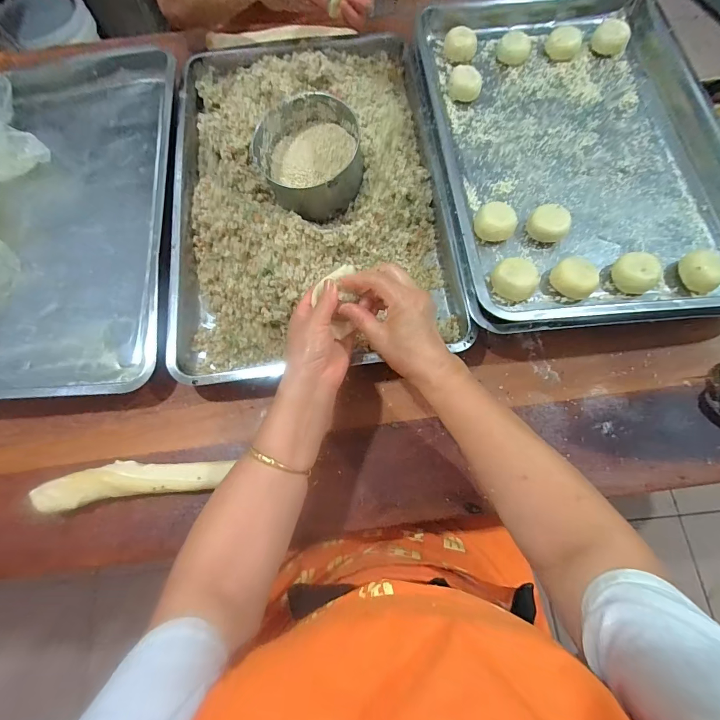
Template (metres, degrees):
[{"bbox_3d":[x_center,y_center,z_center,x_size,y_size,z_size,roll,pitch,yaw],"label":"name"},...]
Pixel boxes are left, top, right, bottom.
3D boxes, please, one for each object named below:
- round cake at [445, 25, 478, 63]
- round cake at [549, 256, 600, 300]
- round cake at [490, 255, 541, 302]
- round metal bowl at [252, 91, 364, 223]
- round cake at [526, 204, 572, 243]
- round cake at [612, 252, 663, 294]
[{"bbox_3d":[0.168,-0.526,0.614,0.053,0.021,0.057,0,72,1],"label":"round cake"},{"bbox_3d":[0.269,-0.101,0.465,0.041,0.032,0.053,-30,74,-8],"label":"round cake"},{"bbox_3d":[0.194,-0.099,0.463,0.048,0.042,0.048,0,72,1],"label":"round cake"},{"bbox_3d":[-0.068,-0.271,0.503,0.141,0.077,0.136,-4,72,0],"label":"round metal bowl"},{"bbox_3d":[0.251,-0.181,0.494,0.051,0.028,0.046,32,75,11],"label":"round cake"},{"bbox_3d":[0.351,-0.109,0.470,0.053,0.035,0.051,42,77,13],"label":"round cake"}]

